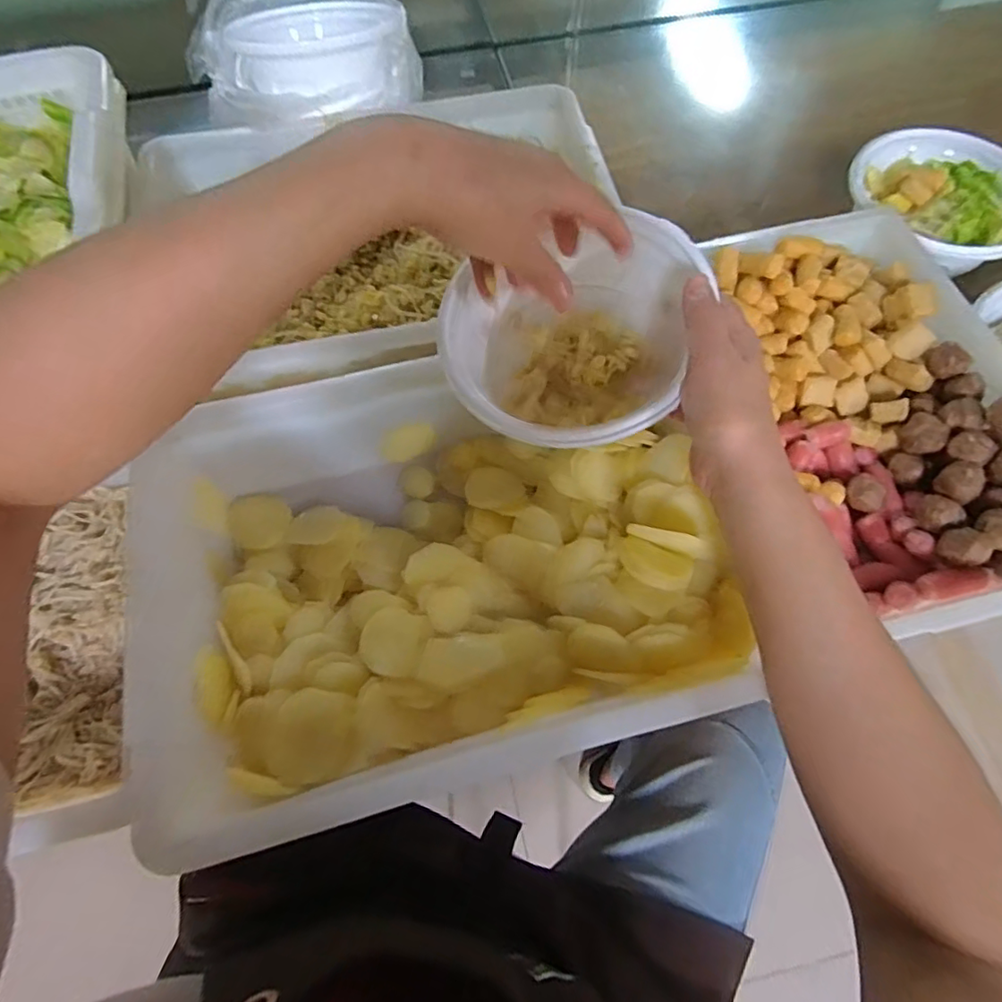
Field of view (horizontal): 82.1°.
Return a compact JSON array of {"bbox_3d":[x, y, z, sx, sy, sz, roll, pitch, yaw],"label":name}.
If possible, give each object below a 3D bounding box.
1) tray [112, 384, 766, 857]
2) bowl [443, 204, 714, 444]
[{"bbox_3d":[-0.040,0.044,0.402,0.380,0.081,0.273,-15,66,-6],"label":"tray"},{"bbox_3d":[0.036,-0.103,0.372,0.142,0.088,0.154,0,65,1],"label":"bowl"}]

